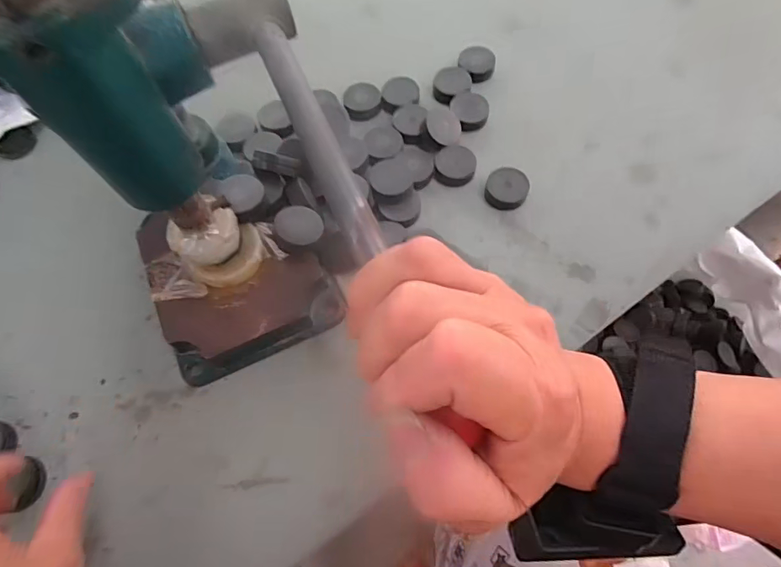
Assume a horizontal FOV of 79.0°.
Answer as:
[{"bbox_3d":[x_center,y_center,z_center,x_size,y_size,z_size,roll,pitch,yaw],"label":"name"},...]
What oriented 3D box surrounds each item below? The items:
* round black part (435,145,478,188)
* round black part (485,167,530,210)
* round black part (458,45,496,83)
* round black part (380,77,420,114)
[{"bbox_3d":[0.052,-0.095,0.378,0.031,0.009,0.031,-1,66,2],"label":"round black part"},{"bbox_3d":[0.091,-0.075,0.372,0.032,0.009,0.031,10,67,6],"label":"round black part"},{"bbox_3d":[0.077,-0.195,0.423,0.031,0.010,0.036,5,67,4],"label":"round black part"},{"bbox_3d":[0.008,-0.164,0.412,0.030,0.010,0.034,40,73,17],"label":"round black part"}]

